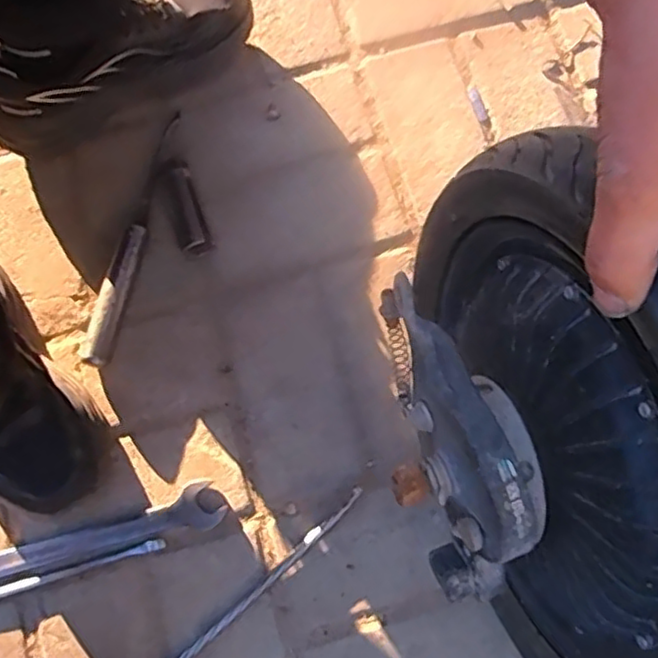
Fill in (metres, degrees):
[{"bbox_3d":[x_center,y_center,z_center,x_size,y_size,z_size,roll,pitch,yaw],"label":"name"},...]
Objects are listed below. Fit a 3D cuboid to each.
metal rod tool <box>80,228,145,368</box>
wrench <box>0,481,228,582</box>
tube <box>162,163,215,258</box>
[{"bbox_3d":[-0.193,-0.030,0.602,0.022,0.024,0.129,11,76,5],"label":"metal rod tool"},{"bbox_3d":[-0.218,0.179,0.552,0.260,0.014,0.035,-16,75,-2],"label":"wrench"},{"bbox_3d":[-0.131,-0.110,0.619,0.027,0.024,0.086,-17,75,-3],"label":"tube"}]

